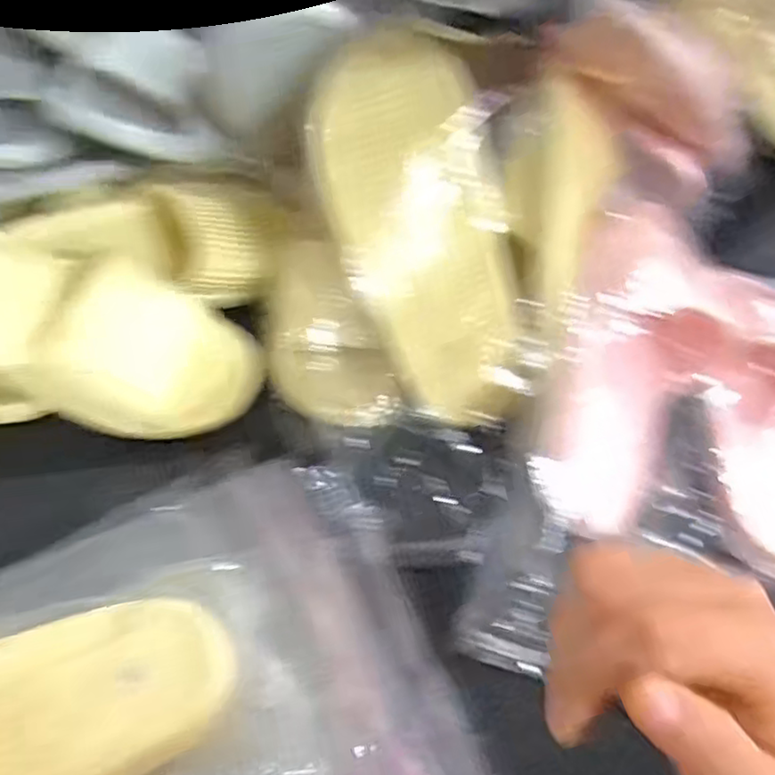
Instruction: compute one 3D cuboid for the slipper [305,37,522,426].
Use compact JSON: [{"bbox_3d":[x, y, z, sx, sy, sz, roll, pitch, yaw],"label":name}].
[{"bbox_3d":[0.025,-0.102,0.443,0.103,0.053,0.240,-18,93,-16],"label":"slipper"}]

